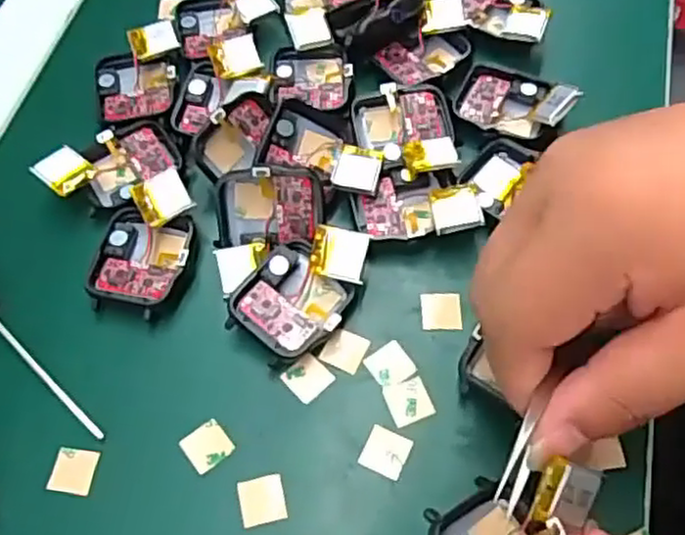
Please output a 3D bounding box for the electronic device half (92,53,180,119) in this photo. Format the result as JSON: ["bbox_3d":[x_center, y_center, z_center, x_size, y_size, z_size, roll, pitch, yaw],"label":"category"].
[{"bbox_3d":[-0.096,-0.085,0.333,0.038,0.010,0.040,-9,62,-3],"label":"electronic device half"}]

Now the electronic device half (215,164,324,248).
[{"bbox_3d":[-0.031,-0.025,0.287,0.044,0.032,0.009,-3,23,10],"label":"electronic device half"}]

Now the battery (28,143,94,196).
[{"bbox_3d":[-0.119,-0.042,0.301,0.021,0.004,0.020,35,60,7],"label":"battery"}]

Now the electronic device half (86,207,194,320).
[{"bbox_3d":[-0.081,-0.003,0.288,0.037,0.010,0.044,10,63,7],"label":"electronic device half"}]

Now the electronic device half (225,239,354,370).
[{"bbox_3d":[-0.019,0.014,0.275,0.038,0.014,0.044,36,69,19],"label":"electronic device half"}]

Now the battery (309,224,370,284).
[{"bbox_3d":[-0.001,-0.005,0.275,0.021,0.004,0.020,11,84,4],"label":"battery"}]

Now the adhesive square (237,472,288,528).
[{"bbox_3d":[-0.028,0.080,0.246,0.016,0.004,0.016,-11,62,-4],"label":"adhesive square"}]

